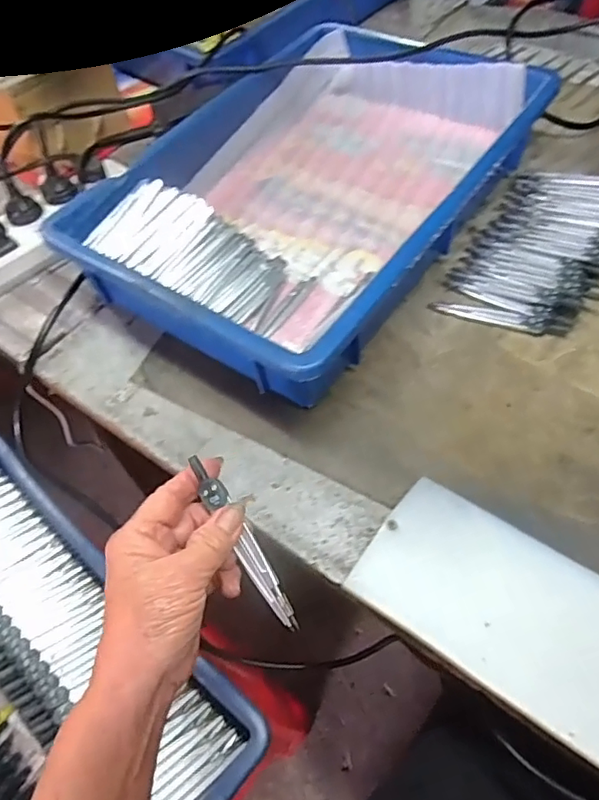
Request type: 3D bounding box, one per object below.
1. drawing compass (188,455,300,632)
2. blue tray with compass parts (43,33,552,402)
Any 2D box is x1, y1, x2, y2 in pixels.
[{"bbox_3d":[-0.032,0.081,0.323,0.014,0.005,0.112,-29,81,-20],"label":"drawing compass"},{"bbox_3d":[0.020,-0.206,0.534,0.292,0.086,0.429,29,63,23],"label":"blue tray with compass parts"}]

